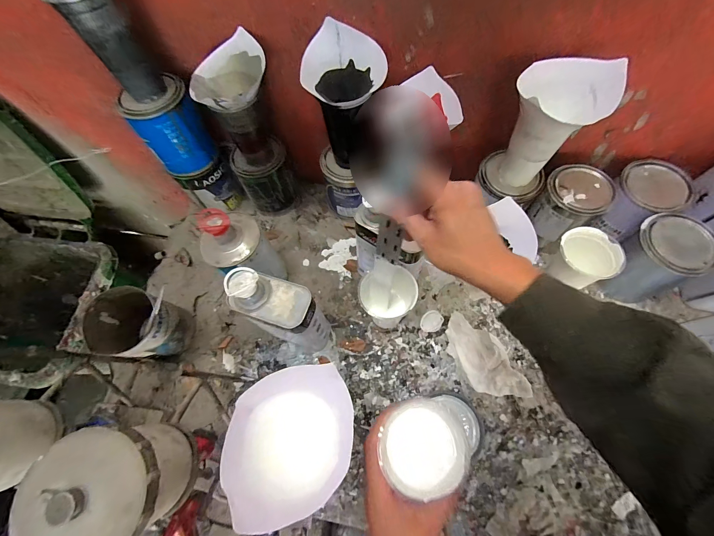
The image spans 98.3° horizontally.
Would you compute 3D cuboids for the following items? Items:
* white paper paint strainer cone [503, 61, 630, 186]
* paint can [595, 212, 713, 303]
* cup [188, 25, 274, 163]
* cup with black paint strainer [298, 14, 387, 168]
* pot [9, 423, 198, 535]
[{"bbox_3d":[0.274,-0.192,0.451,0.112,0.170,0.081,7,67,6],"label":"white paper paint strainer cone"},{"bbox_3d":[0.492,-0.013,0.527,0.100,0.137,0.100,-1,67,3],"label":"paint can"},{"bbox_3d":[-0.179,-0.247,0.500,0.107,0.171,0.098,-1,67,3],"label":"cup"},{"bbox_3d":[-0.015,-0.256,0.487,0.104,0.176,0.100,20,69,11],"label":"cup with black paint strainer"},{"bbox_3d":[-0.210,0.195,0.278,0.092,0.123,0.095,-1,67,3],"label":"pot"}]

